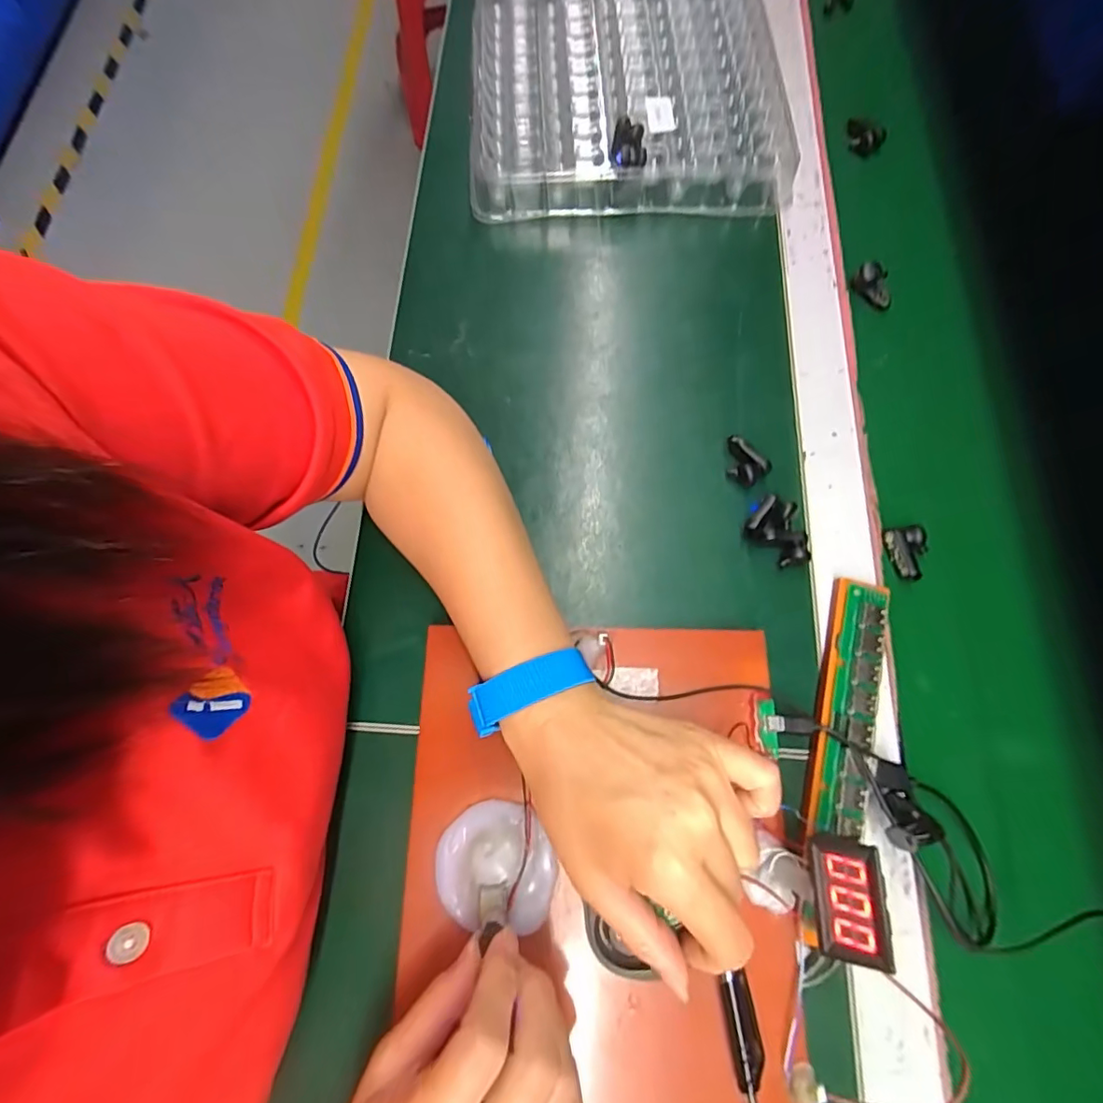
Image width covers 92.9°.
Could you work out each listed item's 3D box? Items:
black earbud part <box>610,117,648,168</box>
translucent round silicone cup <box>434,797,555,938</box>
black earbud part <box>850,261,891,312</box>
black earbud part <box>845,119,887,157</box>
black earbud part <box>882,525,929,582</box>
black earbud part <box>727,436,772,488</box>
[{"bbox_3d":[0.062,-0.324,0.414,0.027,0.012,0.045,4,73,2],"label":"black earbud part"},{"bbox_3d":[-0.029,0.164,0.277,0.061,0.022,0.058,0,73,1],"label":"translucent round silicone cup"},{"bbox_3d":[0.246,-0.202,0.396,0.012,0.023,0.033,-40,76,-11],"label":"black earbud part"},{"bbox_3d":[0.269,-0.358,0.452,0.035,0.018,0.017,33,76,10],"label":"black earbud part"},{"bbox_3d":[0.231,0.001,0.336,0.024,0.009,0.034,-8,73,-2],"label":"black earbud part"},{"bbox_3d":[0.130,-0.060,0.357,0.034,0.014,0.021,41,78,12],"label":"black earbud part"}]

